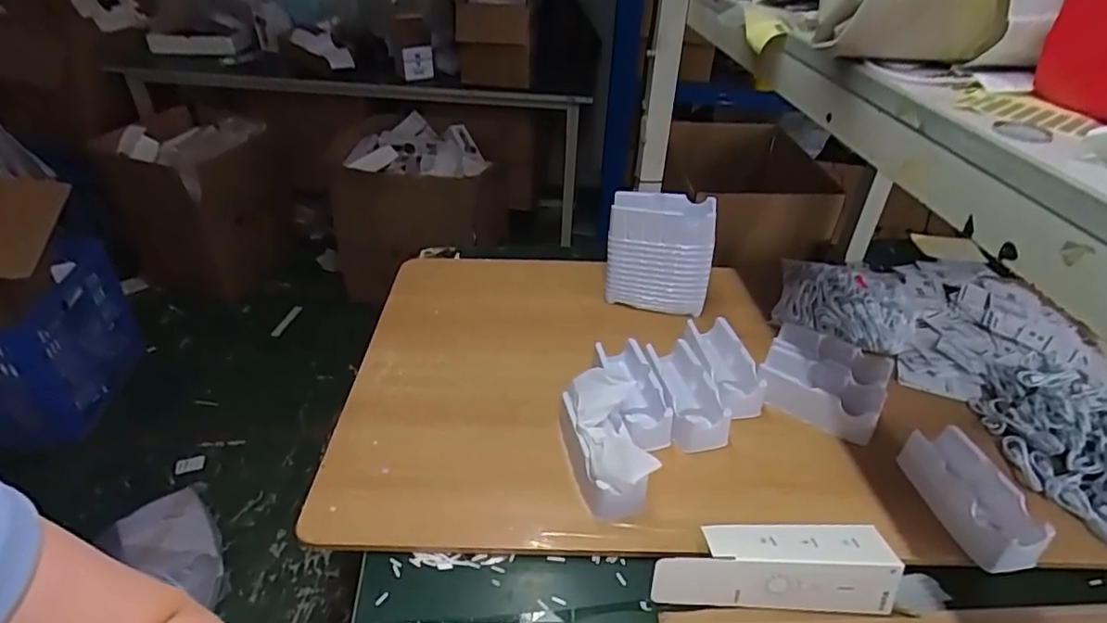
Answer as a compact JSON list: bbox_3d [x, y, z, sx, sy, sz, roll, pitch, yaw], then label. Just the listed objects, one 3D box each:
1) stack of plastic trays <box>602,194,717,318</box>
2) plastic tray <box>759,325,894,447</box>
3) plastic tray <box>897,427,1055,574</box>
[{"bbox_3d":[0.175,-0.102,0.991,0.167,0.175,0.093,7,36,5],"label":"stack of plastic trays"},{"bbox_3d":[0.398,0.094,0.877,0.162,0.044,0.182,20,39,22],"label":"plastic tray"},{"bbox_3d":[0.495,0.222,0.715,0.080,0.059,0.168,-5,37,-11],"label":"plastic tray"}]

